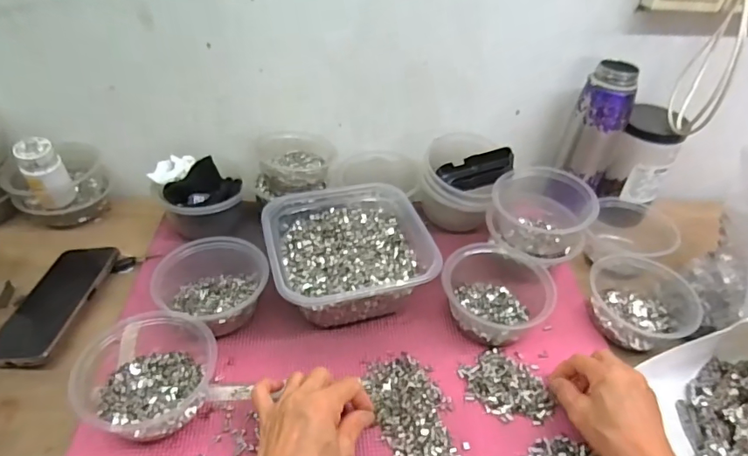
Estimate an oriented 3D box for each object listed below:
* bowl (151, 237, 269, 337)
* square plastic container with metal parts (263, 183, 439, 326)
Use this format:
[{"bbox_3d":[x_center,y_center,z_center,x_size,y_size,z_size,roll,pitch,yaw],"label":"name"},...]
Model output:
[{"bbox_3d":[-0.171,0.063,0.529,0.113,0.068,0.118,2,42,-2],"label":"bowl"},{"bbox_3d":[-0.035,0.023,0.580,0.174,0.073,0.187,-9,43,-14],"label":"square plastic container with metal parts"}]

